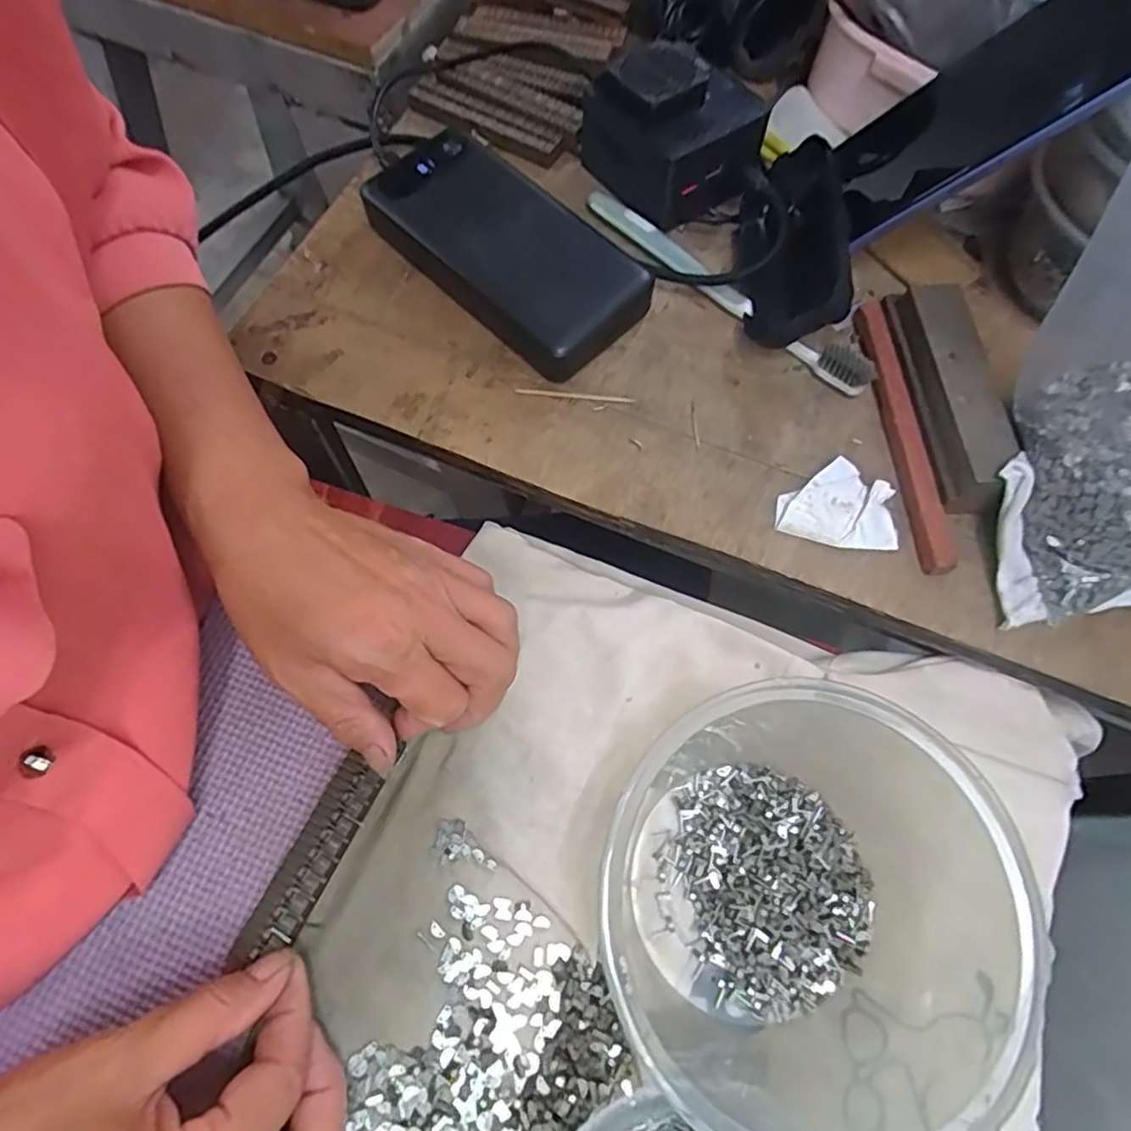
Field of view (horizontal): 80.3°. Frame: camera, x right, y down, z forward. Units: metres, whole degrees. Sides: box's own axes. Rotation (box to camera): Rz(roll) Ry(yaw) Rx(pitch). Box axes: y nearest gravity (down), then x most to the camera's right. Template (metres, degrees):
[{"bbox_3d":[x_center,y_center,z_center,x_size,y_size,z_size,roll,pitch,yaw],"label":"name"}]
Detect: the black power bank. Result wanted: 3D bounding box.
[{"bbox_3d":[-0.031,-0.167,0.354,0.155,0.020,0.072,42,73,15],"label":"black power bank"}]

